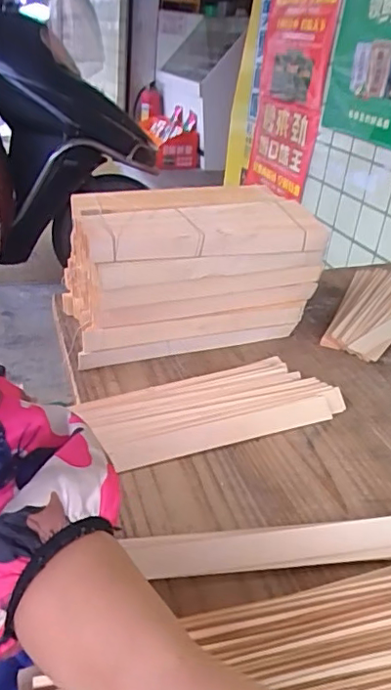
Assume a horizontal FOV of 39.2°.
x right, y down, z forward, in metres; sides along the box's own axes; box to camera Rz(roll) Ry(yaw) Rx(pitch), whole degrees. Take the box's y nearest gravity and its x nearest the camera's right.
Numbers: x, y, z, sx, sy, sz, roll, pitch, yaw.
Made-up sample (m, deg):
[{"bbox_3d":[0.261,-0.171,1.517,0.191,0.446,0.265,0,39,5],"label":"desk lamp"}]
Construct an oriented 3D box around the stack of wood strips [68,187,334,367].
[{"bbox_3d":[-0.009,-0.085,0.614,0.262,0.137,0.149,-6,32,-15],"label":"stack of wood strips"}]

